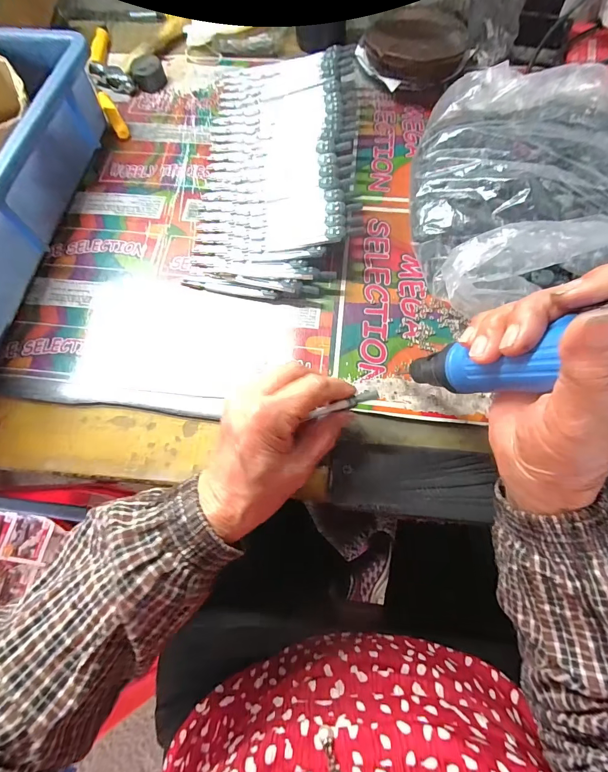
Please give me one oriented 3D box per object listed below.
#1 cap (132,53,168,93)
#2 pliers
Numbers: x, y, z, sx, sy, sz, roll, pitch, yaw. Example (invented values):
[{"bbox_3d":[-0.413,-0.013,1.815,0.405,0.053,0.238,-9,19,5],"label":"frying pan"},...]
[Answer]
[{"bbox_3d":[-0.195,-0.393,0.433,0.037,0.019,0.039,-13,70,-5],"label":"cap"},{"bbox_3d":[-0.237,-0.379,0.427,0.043,0.017,0.192,-20,71,-7],"label":"pliers"}]

